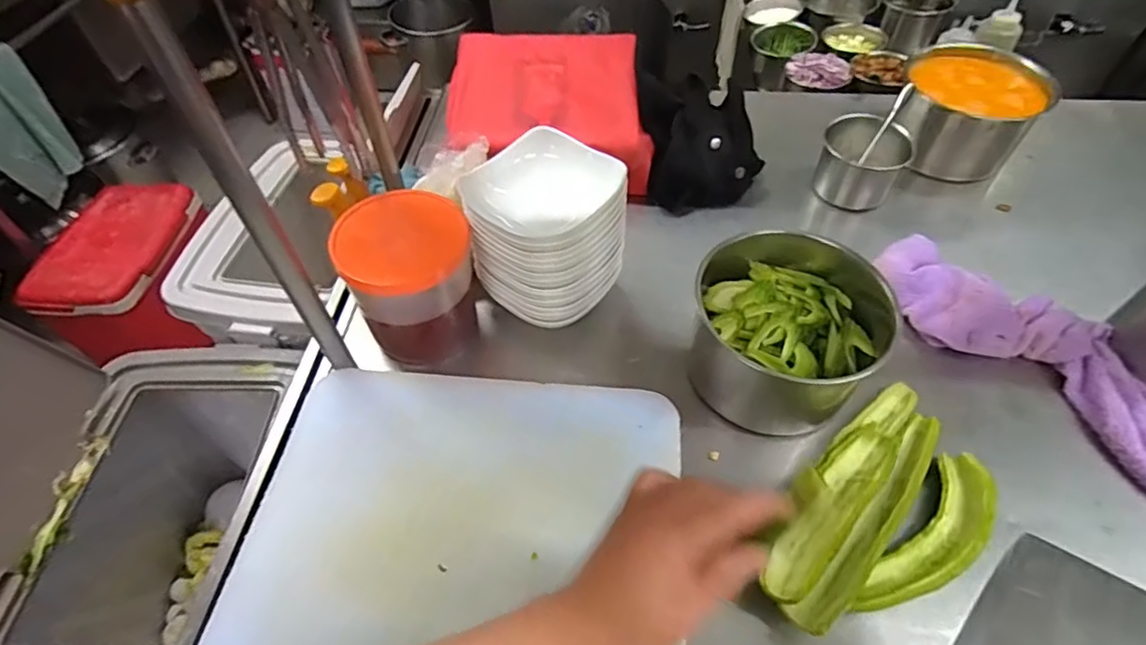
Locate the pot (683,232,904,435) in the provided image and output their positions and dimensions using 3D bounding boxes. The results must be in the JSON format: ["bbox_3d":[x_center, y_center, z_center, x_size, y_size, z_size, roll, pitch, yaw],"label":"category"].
[{"bbox_3d":[0.235,0.003,0.639,0.200,0.115,0.190,0,52,0],"label":"pot"}]

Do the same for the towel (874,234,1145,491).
[{"bbox_3d":[0.514,0.019,0.649,0.129,0.072,0.356,-32,58,-22],"label":"towel"}]

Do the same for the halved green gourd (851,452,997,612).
[{"bbox_3d":[0.331,0.200,0.526,0.059,0.034,0.207,38,61,26],"label":"halved green gourd"}]

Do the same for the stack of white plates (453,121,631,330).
[{"bbox_3d":[-0.030,-0.102,0.661,0.133,0.157,0.138,38,61,26],"label":"stack of white plates"}]

